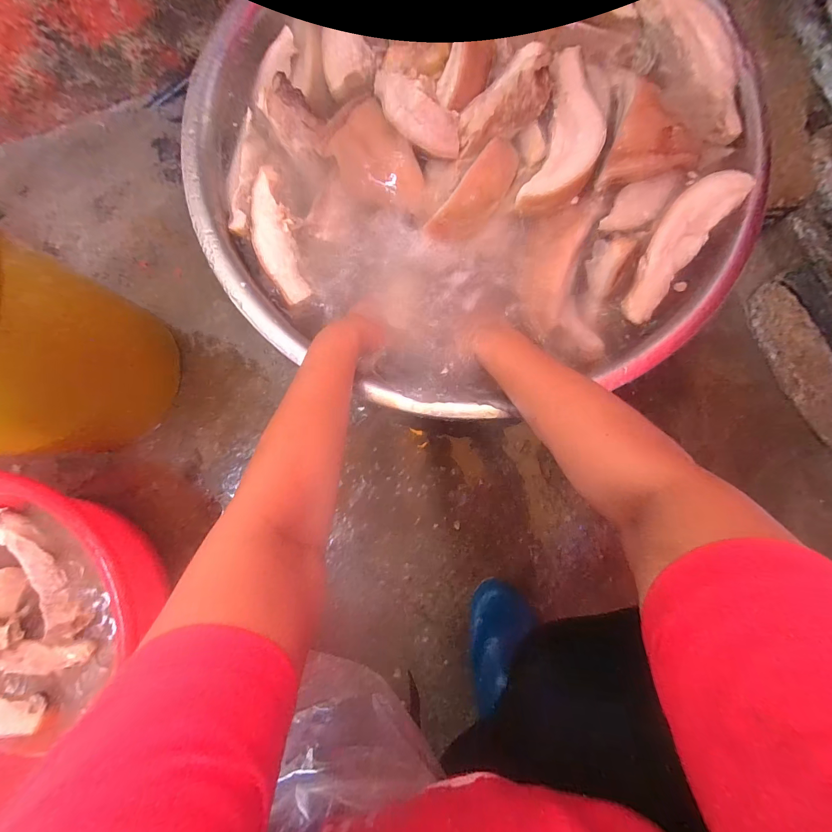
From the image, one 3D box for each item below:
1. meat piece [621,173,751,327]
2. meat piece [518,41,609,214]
[{"bbox_3d":[0.287,-0.193,0.388,0.052,0.021,0.187,37,87,5],"label":"meat piece"},{"bbox_3d":[0.175,-0.322,0.404,0.070,0.027,0.194,16,85,3],"label":"meat piece"}]

